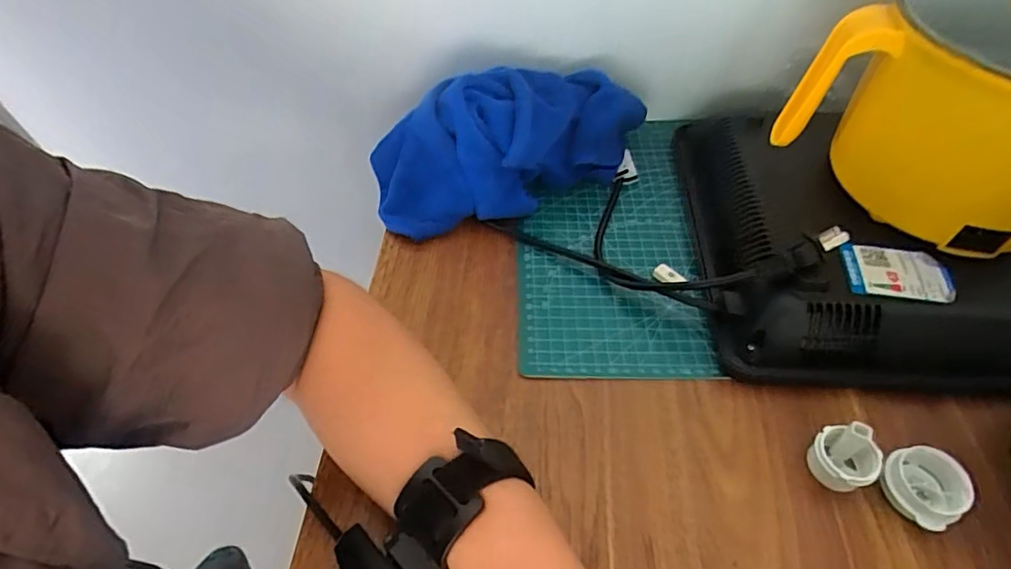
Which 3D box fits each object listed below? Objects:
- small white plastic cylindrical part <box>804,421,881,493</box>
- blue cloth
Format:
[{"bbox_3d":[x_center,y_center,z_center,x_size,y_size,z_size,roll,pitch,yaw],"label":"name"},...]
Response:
[{"bbox_3d":[0.201,0.102,0.328,0.032,0.032,0.034,0,51,0],"label":"small white plastic cylindrical part"},{"bbox_3d":[0.009,-0.121,0.468,0.240,0.095,0.095,-10,52,-8],"label":"blue cloth"}]

